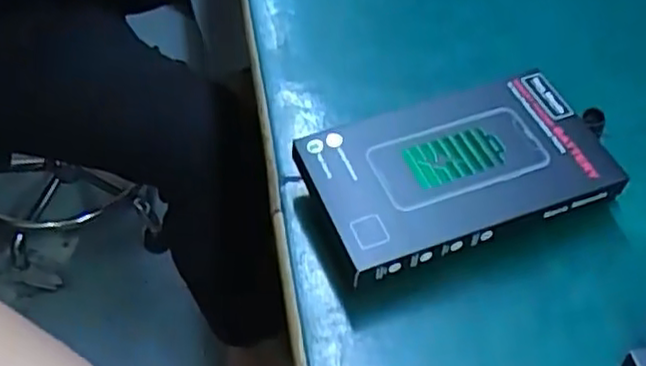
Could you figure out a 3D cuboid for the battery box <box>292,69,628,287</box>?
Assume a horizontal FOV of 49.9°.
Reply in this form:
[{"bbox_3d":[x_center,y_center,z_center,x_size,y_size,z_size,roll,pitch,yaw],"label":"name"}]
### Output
[{"bbox_3d":[0.062,-0.002,0.322,0.135,0.032,0.074,-15,52,-14],"label":"battery box"}]

